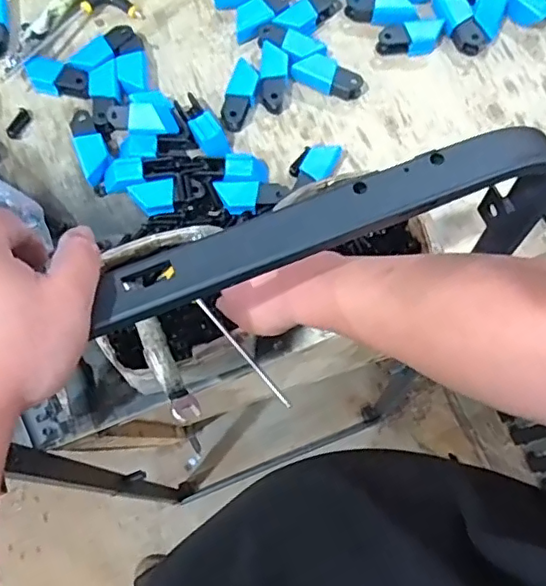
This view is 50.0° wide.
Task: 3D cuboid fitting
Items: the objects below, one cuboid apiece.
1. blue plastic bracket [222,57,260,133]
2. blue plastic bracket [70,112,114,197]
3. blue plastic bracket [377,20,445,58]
[{"bbox_3d":[-0.038,-0.239,0.706,0.035,0.020,0.087,14,75,3],"label":"blue plastic bracket"},{"bbox_3d":[-0.213,-0.168,0.688,0.035,0.026,0.099,-24,76,-7],"label":"blue plastic bracket"},{"bbox_3d":[0.173,-0.320,0.730,0.083,0.024,0.038,-7,75,-3],"label":"blue plastic bracket"}]

